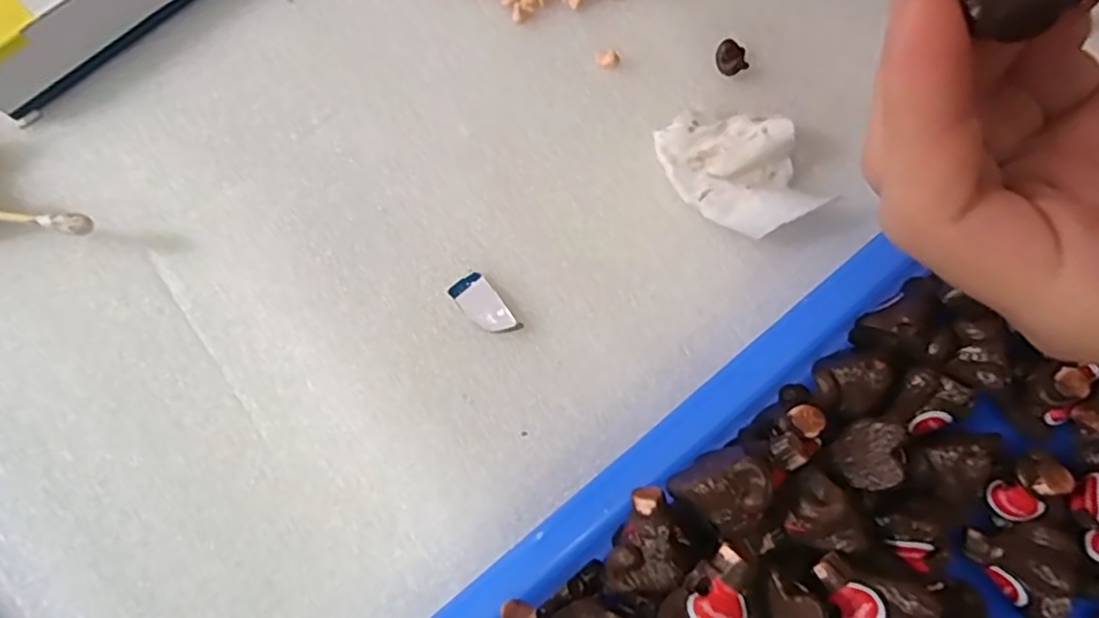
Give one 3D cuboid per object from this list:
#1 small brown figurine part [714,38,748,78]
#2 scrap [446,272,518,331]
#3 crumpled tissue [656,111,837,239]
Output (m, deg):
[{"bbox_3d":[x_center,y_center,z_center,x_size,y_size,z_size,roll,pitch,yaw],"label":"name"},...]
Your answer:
[{"bbox_3d":[0.058,-0.081,0.212,0.008,0.007,0.012,-13,74,-3],"label":"small brown figurine part"},{"bbox_3d":[-0.020,-0.001,0.192,0.011,0.004,0.021,-39,76,-9],"label":"scrap"},{"bbox_3d":[0.056,-0.042,0.196,0.033,0.016,0.047,-32,76,-8],"label":"crumpled tissue"}]

